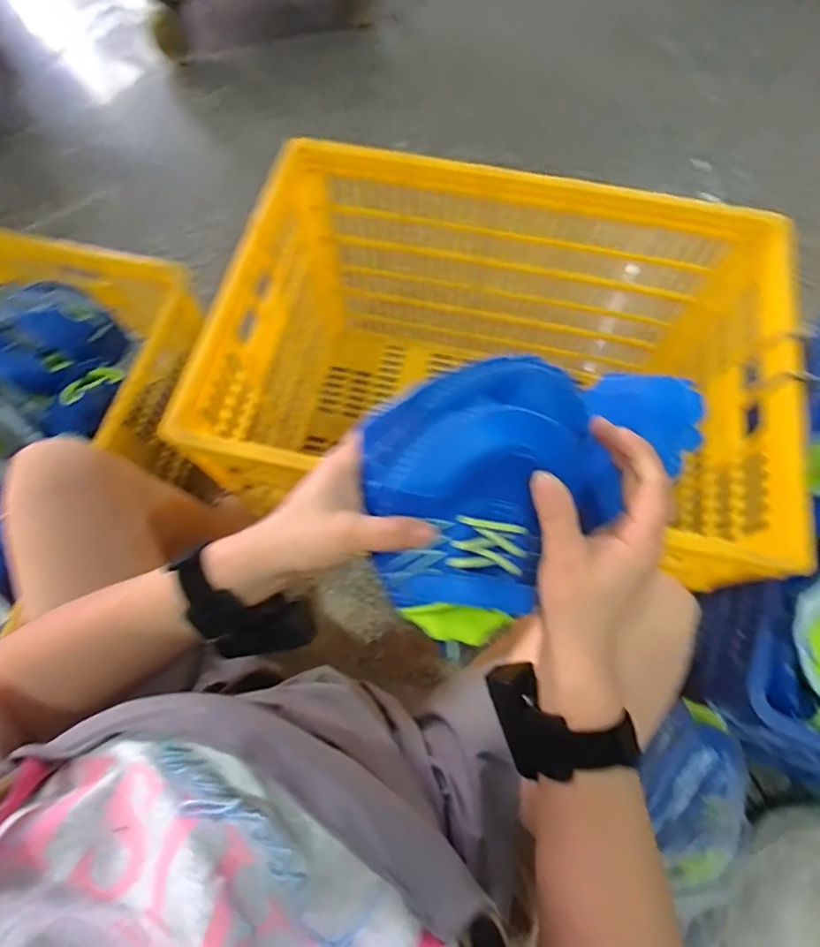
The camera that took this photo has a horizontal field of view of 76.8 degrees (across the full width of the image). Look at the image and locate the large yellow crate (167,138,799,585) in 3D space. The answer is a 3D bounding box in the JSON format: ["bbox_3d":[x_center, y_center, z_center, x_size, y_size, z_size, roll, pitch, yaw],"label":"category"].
[{"bbox_3d":[0.113,-0.131,0.763,0.656,0.360,0.486,11,69,4],"label":"large yellow crate"}]

